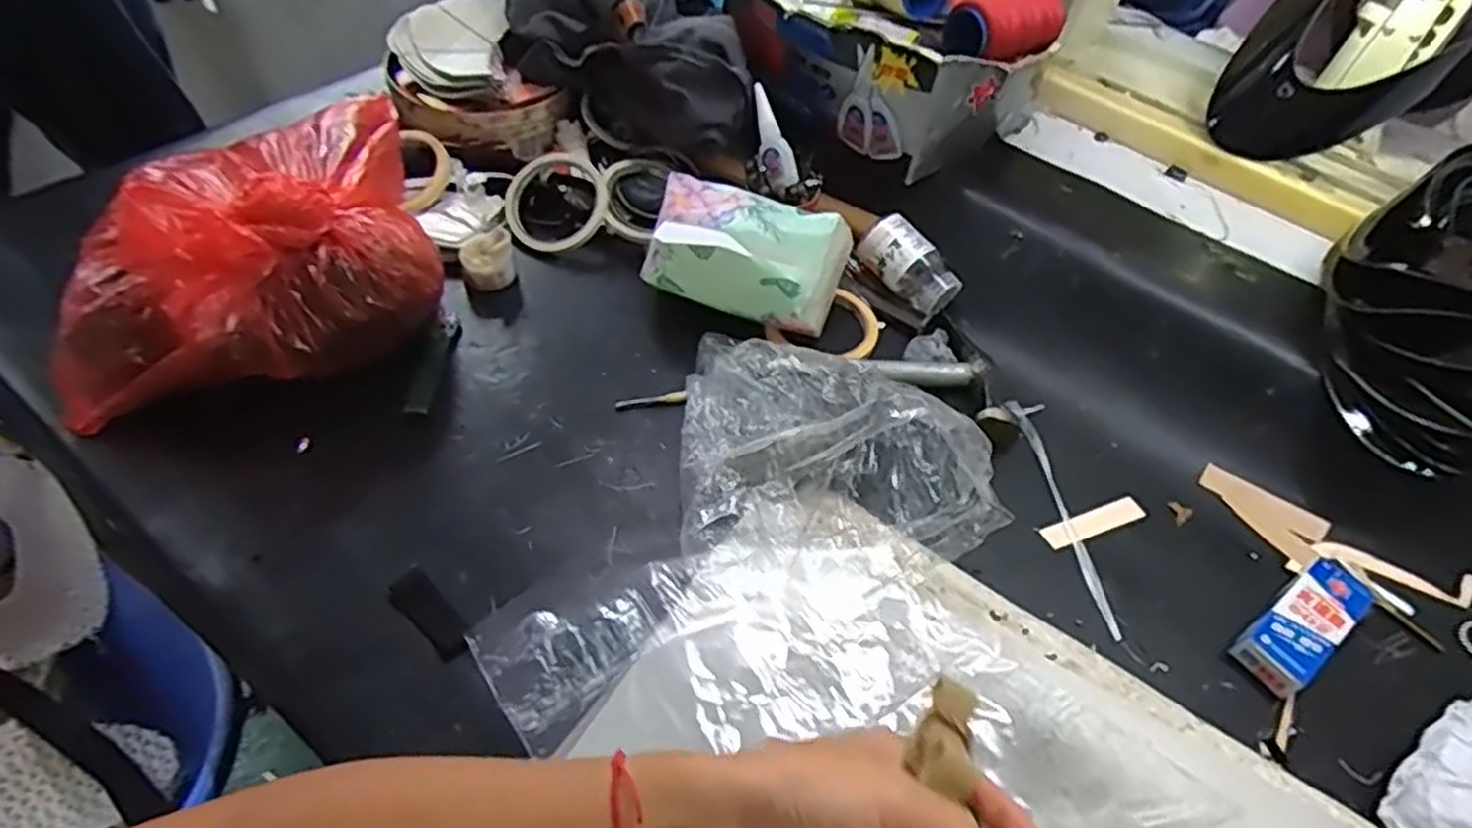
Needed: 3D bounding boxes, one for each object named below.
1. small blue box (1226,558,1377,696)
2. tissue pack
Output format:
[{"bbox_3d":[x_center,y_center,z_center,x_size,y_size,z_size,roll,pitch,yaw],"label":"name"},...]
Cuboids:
[{"bbox_3d":[0.375,0.137,0.522,0.109,0.019,0.041,-28,59,-26],"label":"small blue box"},{"bbox_3d":[0.007,-0.127,0.639,0.149,0.085,0.083,22,52,12],"label":"tissue pack"}]

